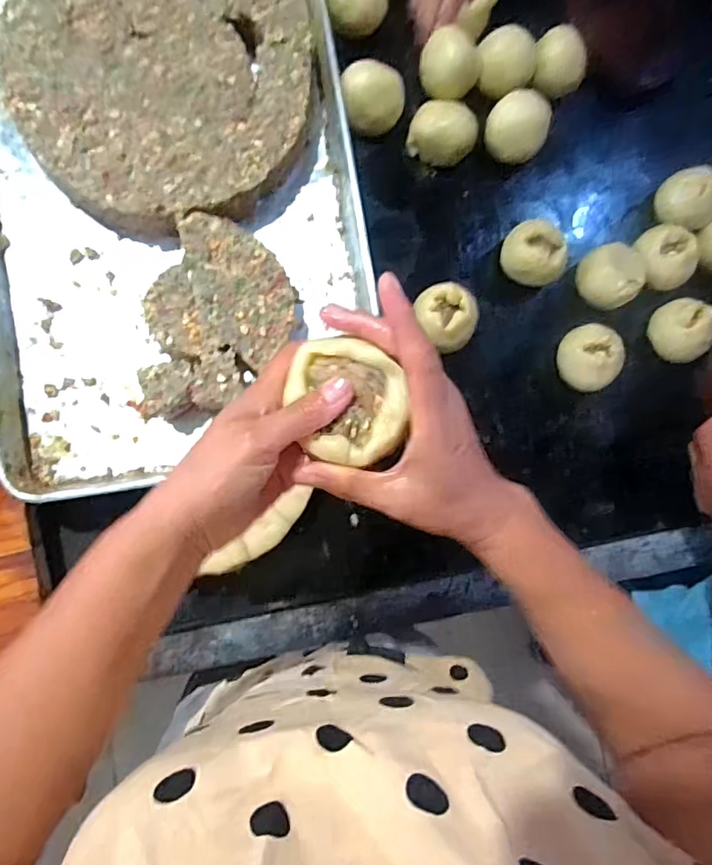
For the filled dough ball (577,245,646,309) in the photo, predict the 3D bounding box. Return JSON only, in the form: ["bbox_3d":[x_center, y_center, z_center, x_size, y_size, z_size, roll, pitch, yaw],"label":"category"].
[{"bbox_3d":[0.316,-0.191,0.649,0.070,0.059,0.071,1,86,-10],"label":"filled dough ball"}]

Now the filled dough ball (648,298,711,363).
[{"bbox_3d":[0.411,-0.129,0.649,0.065,0.049,0.077,-13,91,-10],"label":"filled dough ball"}]

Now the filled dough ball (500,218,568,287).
[{"bbox_3d":[0.215,-0.218,0.635,0.063,0.058,0.079,-28,93,-9],"label":"filled dough ball"}]

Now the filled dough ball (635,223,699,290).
[{"bbox_3d":[0.389,-0.220,0.663,0.072,0.056,0.081,-28,91,-10],"label":"filled dough ball"}]

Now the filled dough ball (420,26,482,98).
[{"bbox_3d":[0.114,-0.450,0.633,0.077,0.046,0.061,27,84,-8],"label":"filled dough ball"}]

